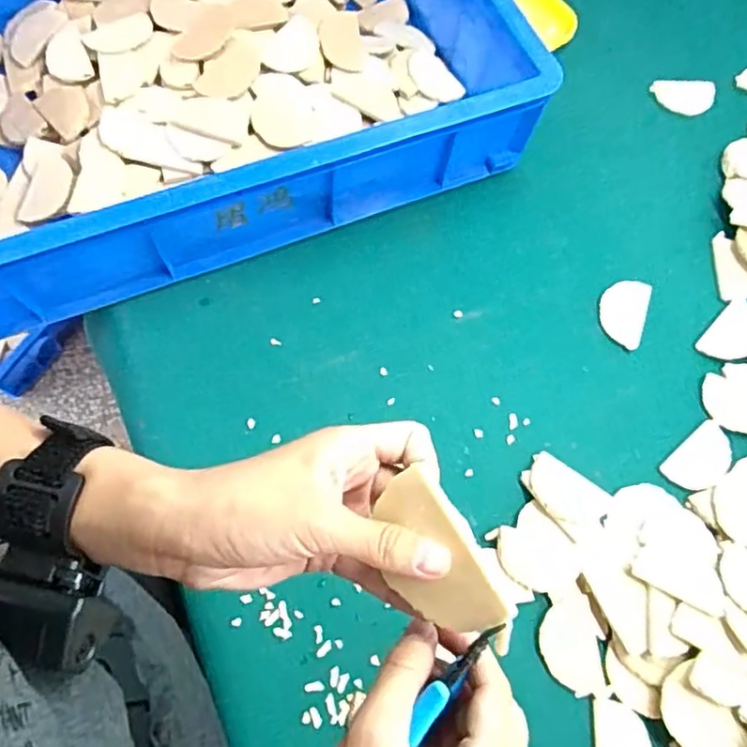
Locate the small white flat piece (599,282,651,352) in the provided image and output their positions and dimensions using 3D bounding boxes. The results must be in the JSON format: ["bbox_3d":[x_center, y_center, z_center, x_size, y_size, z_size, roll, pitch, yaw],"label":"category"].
[{"bbox_3d":[0.243,-0.061,0.587,0.041,0.014,0.068,18,69,4],"label":"small white flat piece"}]

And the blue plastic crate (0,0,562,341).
[{"bbox_3d":[-0.198,-0.312,0.595,0.620,0.122,0.429,-21,72,-11],"label":"blue plastic crate"}]

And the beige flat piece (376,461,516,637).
[{"bbox_3d":[0.024,0.076,0.249,0.041,0.004,0.066,-33,79,23],"label":"beige flat piece"}]

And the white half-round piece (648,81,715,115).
[{"bbox_3d":[0.356,-0.318,0.688,0.073,0.008,0.045,5,69,-1],"label":"white half-round piece"}]

